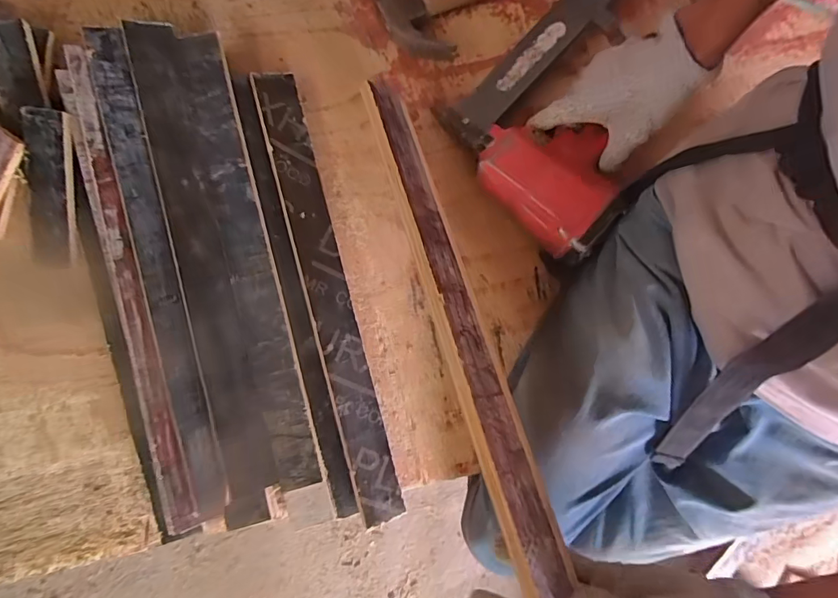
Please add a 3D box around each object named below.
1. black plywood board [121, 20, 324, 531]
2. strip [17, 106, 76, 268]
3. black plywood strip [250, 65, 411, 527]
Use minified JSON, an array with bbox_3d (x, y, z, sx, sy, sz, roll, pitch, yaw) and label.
[{"bbox_3d":[-0.202,-0.037,0.472,0.090,0.016,0.515,-12,88,-19],"label":"black plywood board"},{"bbox_3d":[-0.388,-0.115,0.470,0.047,0.016,0.158,7,101,0],"label":"strip"},{"bbox_3d":[-0.099,-0.007,0.487,0.046,0.009,0.491,-14,87,-24],"label":"black plywood strip"}]

